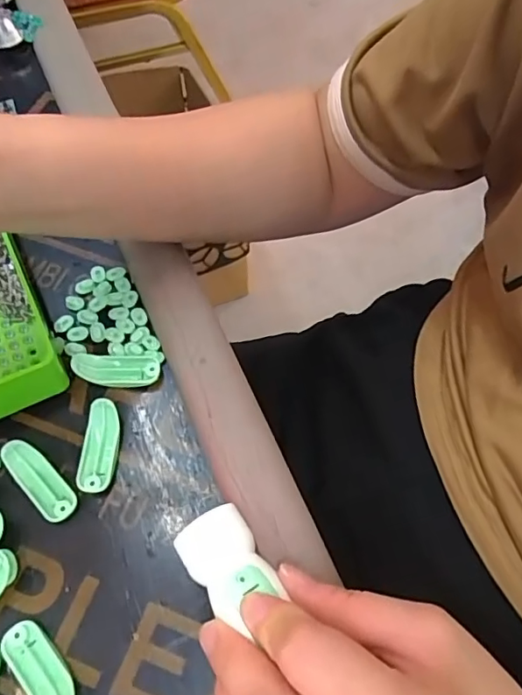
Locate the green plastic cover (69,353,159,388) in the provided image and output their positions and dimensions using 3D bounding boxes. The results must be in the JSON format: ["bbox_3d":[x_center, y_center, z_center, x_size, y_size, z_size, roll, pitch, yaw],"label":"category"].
[{"bbox_3d":[-0.072,0.010,0.264,0.041,0.011,0.017,-1,63,-1],"label":"green plastic cover"}]

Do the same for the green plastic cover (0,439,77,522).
[{"bbox_3d":[-0.100,0.060,0.238,0.015,0.005,0.042,-42,83,-19],"label":"green plastic cover"}]

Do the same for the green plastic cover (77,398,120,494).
[{"bbox_3d":[-0.075,0.046,0.246,0.015,0.015,0.041,4,63,1],"label":"green plastic cover"}]

